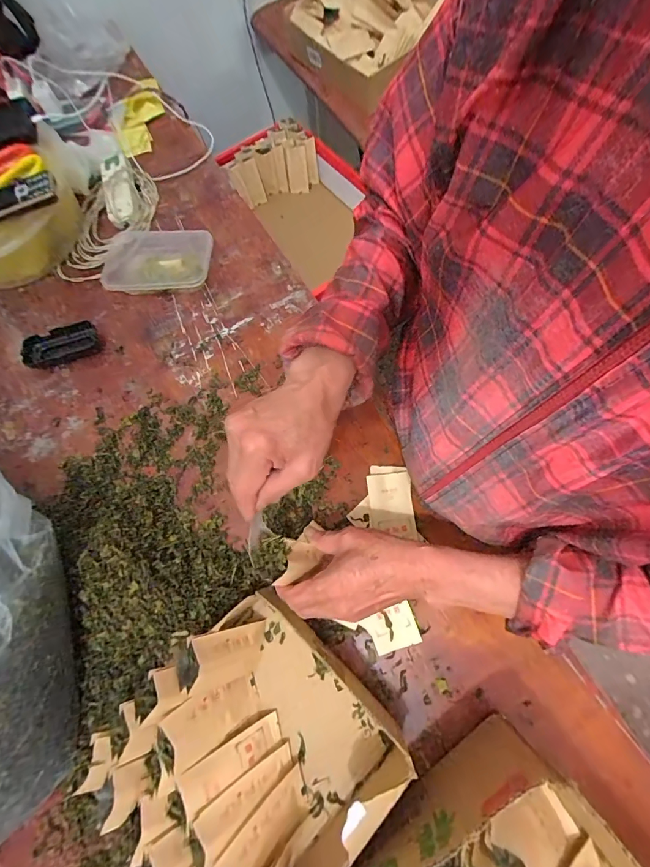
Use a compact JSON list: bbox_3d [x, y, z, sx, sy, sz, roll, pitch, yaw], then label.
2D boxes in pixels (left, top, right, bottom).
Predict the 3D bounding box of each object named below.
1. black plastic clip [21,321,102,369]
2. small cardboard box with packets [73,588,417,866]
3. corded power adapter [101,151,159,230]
[{"bbox_3d":[-0.405,-0.136,0.587,0.104,0.034,0.047,-20,71,-5],"label":"black plastic clip"},{"bbox_3d":[-0.066,0.310,0.374,0.221,0.104,0.226,-42,74,-12],"label":"small cardboard box with packets"},{"bbox_3d":[-0.351,-0.434,0.683,0.085,0.040,0.164,-17,71,-4],"label":"corded power adapter"}]

